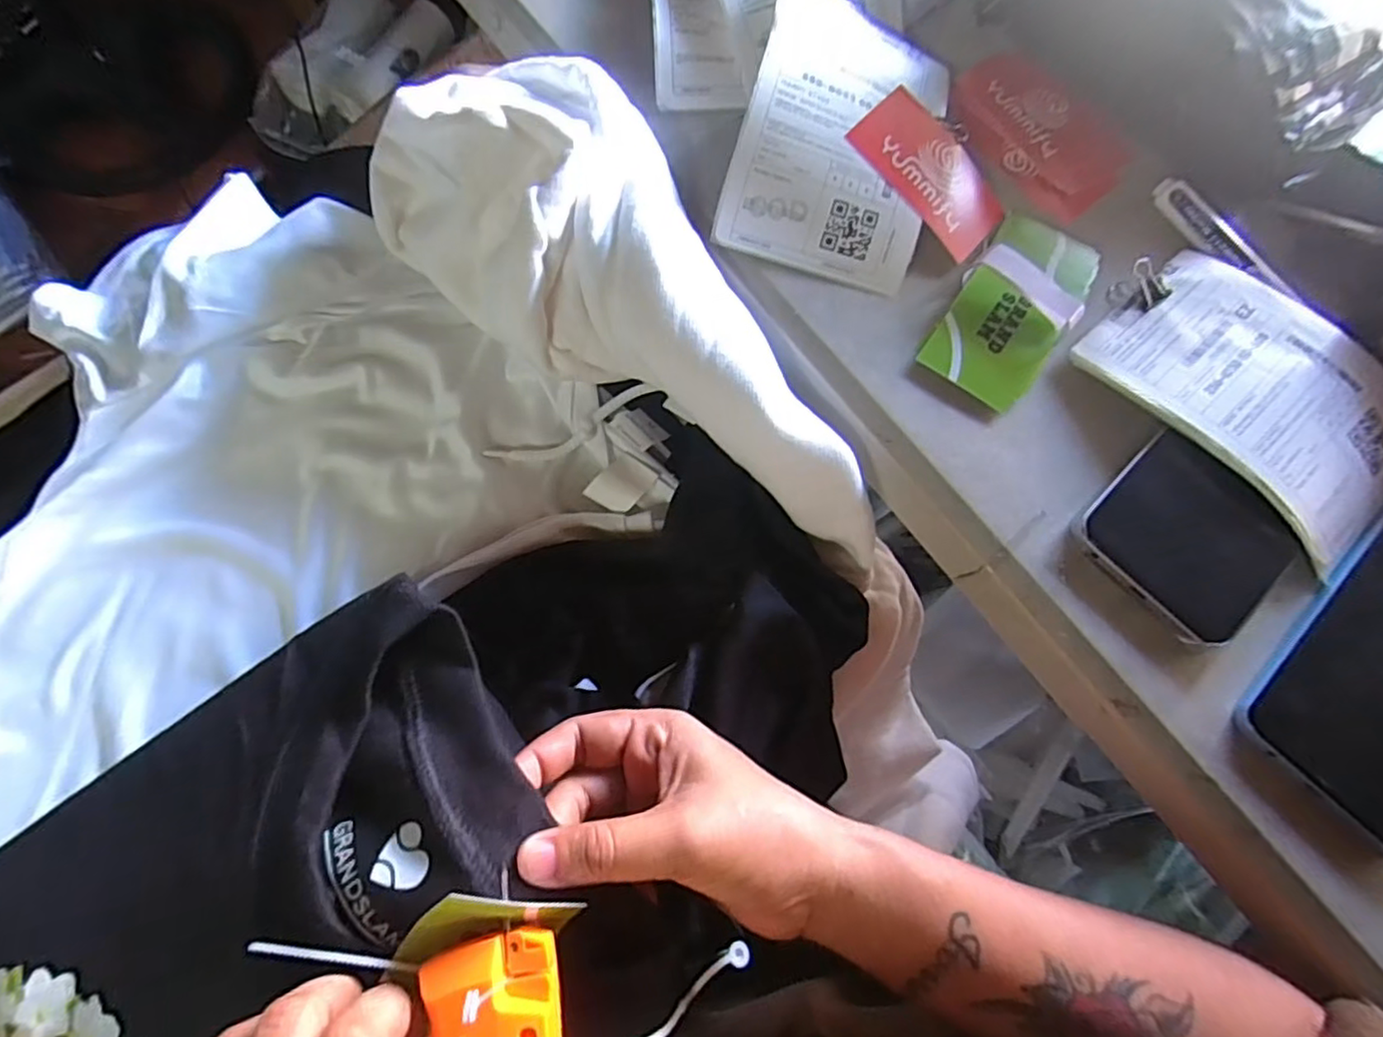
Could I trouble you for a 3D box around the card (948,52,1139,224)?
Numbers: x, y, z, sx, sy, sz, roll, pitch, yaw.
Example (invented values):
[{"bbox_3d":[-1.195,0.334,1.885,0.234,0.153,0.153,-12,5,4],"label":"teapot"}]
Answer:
[{"bbox_3d":[0.191,-0.216,0.365,0.053,0.007,0.106,-35,78,6],"label":"card"}]

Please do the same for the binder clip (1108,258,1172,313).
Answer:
[{"bbox_3d":[0.226,-0.115,0.328,0.021,0.020,0.023,-40,78,-11],"label":"binder clip"}]

